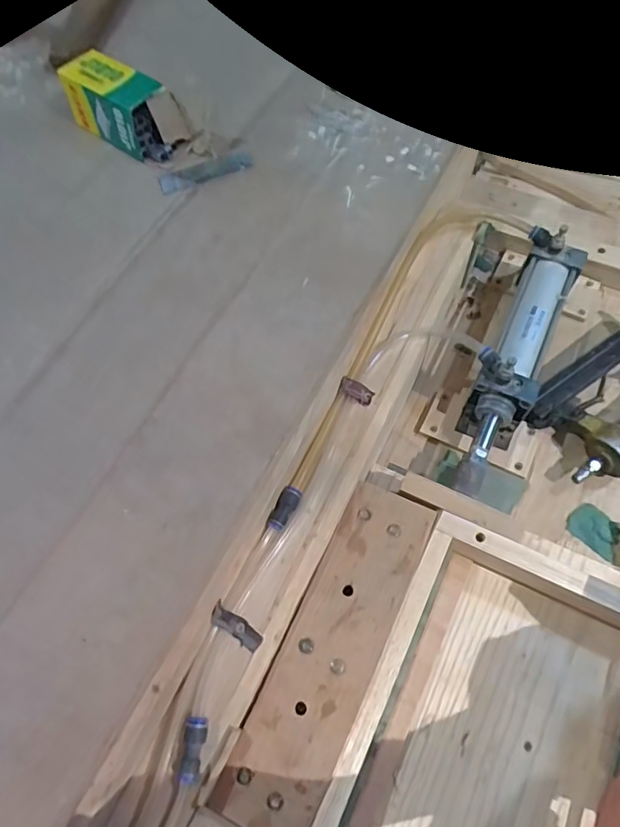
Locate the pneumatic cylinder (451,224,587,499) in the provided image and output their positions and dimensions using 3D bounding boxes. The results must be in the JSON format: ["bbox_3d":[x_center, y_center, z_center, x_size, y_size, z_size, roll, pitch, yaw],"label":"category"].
[{"bbox_3d":[0.220,-0.056,0.568,0.066,0.080,0.317,23,68,13],"label":"pneumatic cylinder"}]

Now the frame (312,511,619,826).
[{"bbox_3d":[0.177,0.266,0.422,0.266,0.052,0.290,24,68,14],"label":"frame"}]

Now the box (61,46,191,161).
[{"bbox_3d":[-0.193,-0.316,0.548,0.121,0.063,0.065,33,70,17],"label":"box"}]

